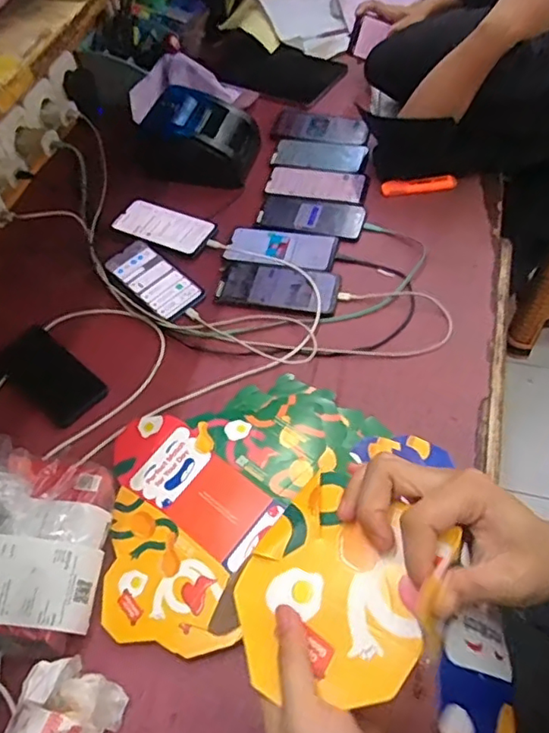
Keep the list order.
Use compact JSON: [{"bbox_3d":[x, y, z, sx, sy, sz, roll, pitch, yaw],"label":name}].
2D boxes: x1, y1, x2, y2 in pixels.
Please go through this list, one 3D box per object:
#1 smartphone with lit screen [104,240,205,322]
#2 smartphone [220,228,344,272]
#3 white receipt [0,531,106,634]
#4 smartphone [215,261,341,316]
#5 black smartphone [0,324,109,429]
[{"bbox_3d":[-0.179,-0.129,0.859,0.174,0.012,0.073,36,71,31],"label":"smartphone with lit screen"},{"bbox_3d":[0.011,-0.180,0.874,0.162,0.009,0.080,8,56,11],"label":"smartphone"},{"bbox_3d":[-0.249,0.211,0.568,0.136,0.056,0.082,2,55,7],"label":"white receipt"},{"bbox_3d":[0.004,-0.112,0.827,0.168,0.010,0.082,6,56,10],"label":"smartphone"},{"bbox_3d":[-0.296,0.011,0.767,0.156,0.011,0.077,37,67,20],"label":"black smartphone"}]

